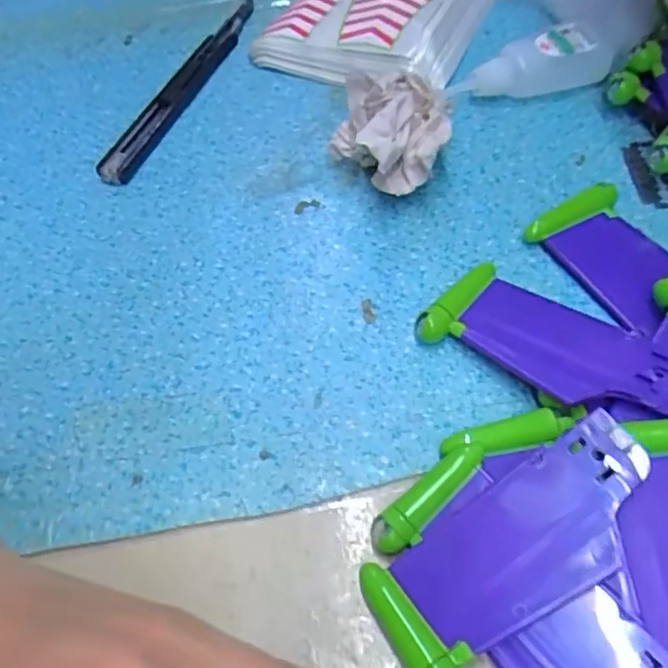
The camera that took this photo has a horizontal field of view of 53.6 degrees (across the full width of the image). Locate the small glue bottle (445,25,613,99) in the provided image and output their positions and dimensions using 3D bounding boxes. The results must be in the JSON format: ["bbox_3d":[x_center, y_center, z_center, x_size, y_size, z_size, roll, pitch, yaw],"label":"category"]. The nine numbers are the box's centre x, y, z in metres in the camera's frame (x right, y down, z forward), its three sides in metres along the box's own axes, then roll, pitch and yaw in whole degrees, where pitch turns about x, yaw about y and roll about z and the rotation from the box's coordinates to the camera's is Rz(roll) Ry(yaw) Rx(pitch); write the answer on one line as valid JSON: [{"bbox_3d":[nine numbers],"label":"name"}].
[{"bbox_3d":[0.093,-0.130,0.324,0.078,0.023,0.022,-12,54,-3],"label":"small glue bottle"}]

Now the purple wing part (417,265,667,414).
[{"bbox_3d":[0.086,0.007,0.229,0.106,0.011,0.044,27,57,30],"label":"purple wing part"}]

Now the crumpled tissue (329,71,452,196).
[{"bbox_3d":[0.029,-0.086,0.283,0.047,0.048,0.044,-24,56,-12],"label":"crumpled tissue"}]

